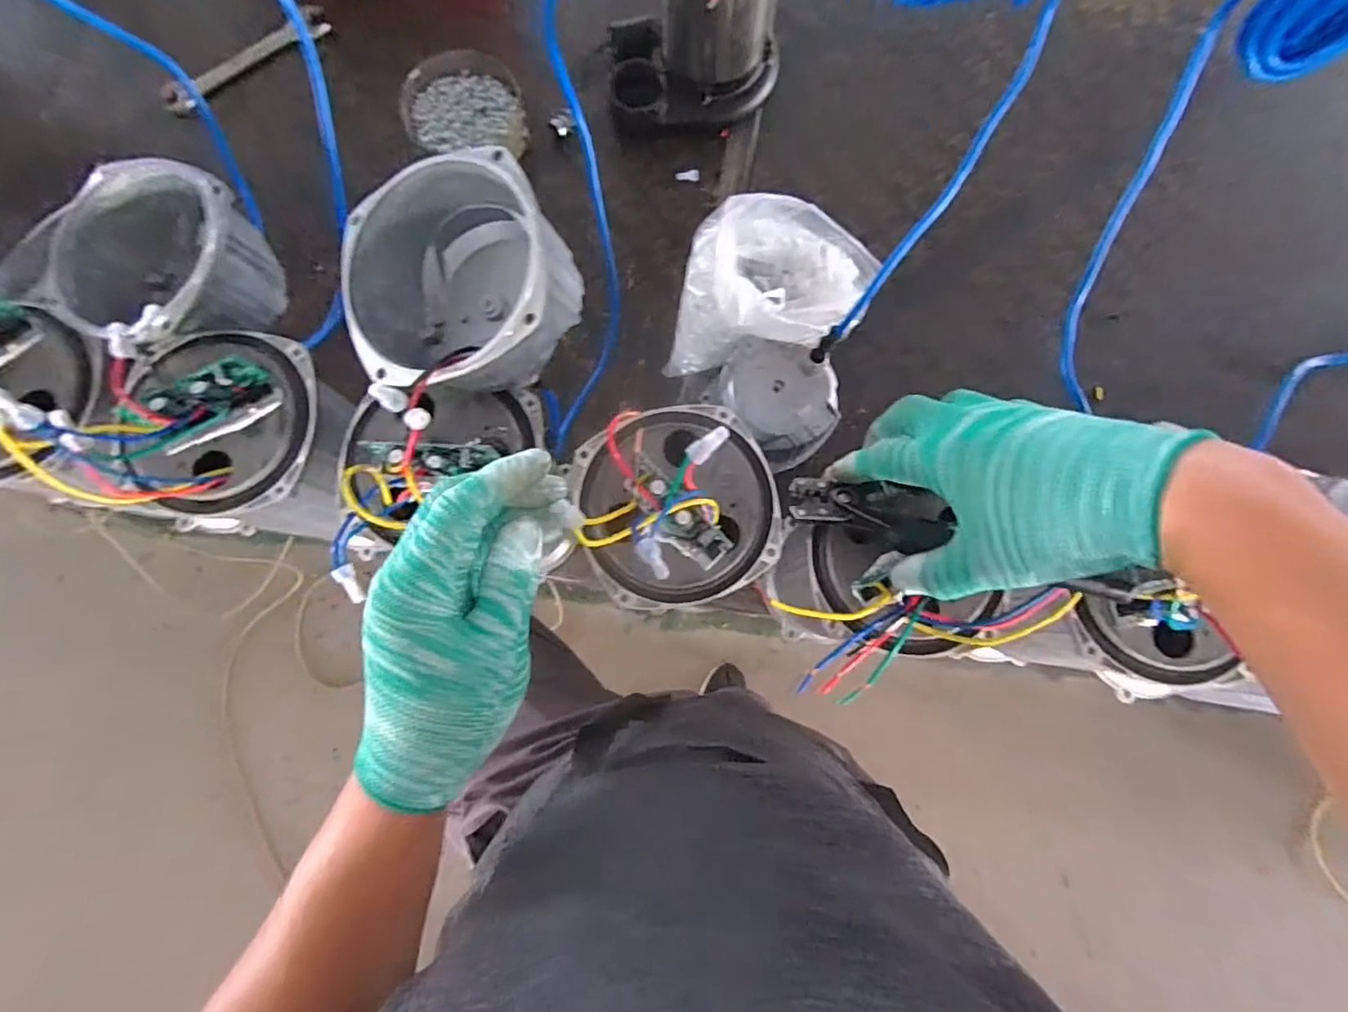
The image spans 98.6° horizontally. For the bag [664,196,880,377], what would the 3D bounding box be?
[{"bbox_3d":[0.097,-0.212,0.575,0.179,0.171,0.151,13,79,2],"label":"bag"}]

